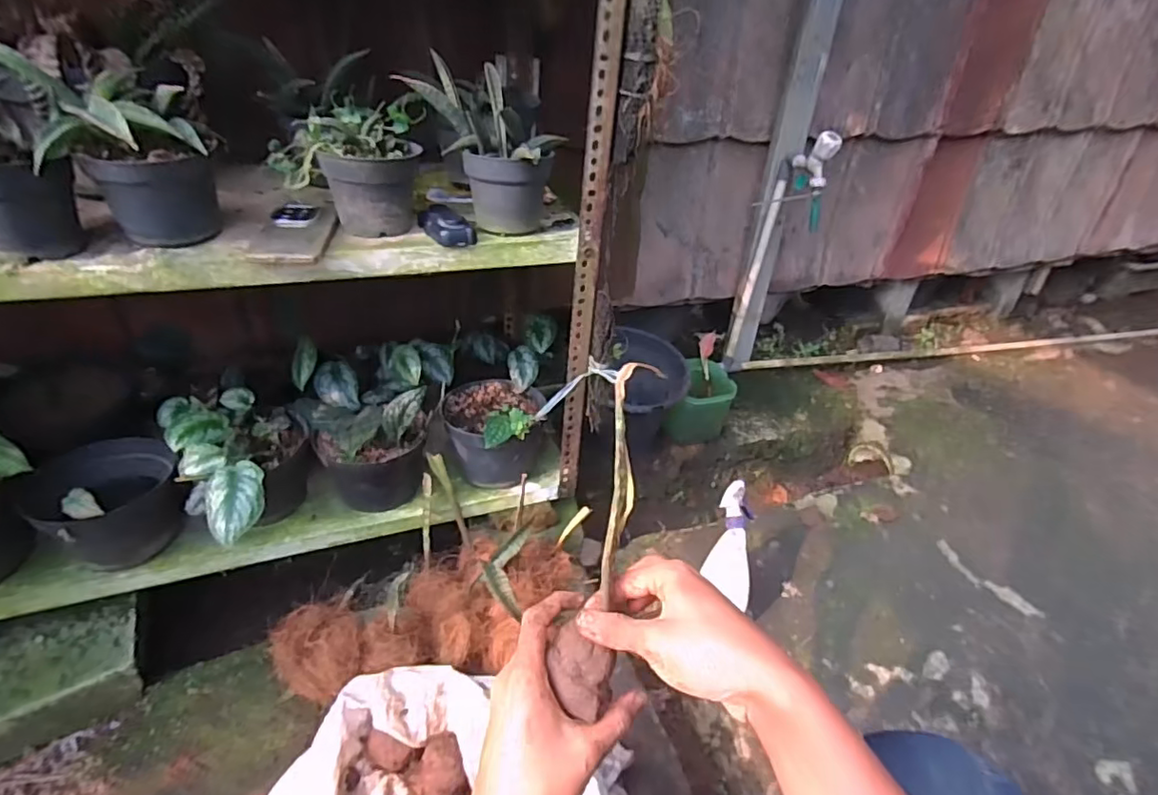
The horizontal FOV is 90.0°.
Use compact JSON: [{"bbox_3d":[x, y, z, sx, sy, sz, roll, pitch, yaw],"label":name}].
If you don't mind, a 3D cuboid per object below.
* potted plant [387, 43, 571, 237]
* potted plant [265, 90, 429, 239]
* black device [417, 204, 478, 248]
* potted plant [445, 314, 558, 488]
[{"bbox_3d":[-0.118,-0.312,0.752,0.178,0.164,0.125,14,37,14],"label":"potted plant"},{"bbox_3d":[-0.284,-0.293,0.726,0.175,0.136,0.149,-13,39,-21],"label":"potted plant"},{"bbox_3d":[-0.173,-0.228,0.756,0.055,0.027,0.101,-17,42,-24],"label":"black device"},{"bbox_3d":[-0.144,0.039,1.007,0.182,0.225,0.239,3,36,0],"label":"potted plant"}]

